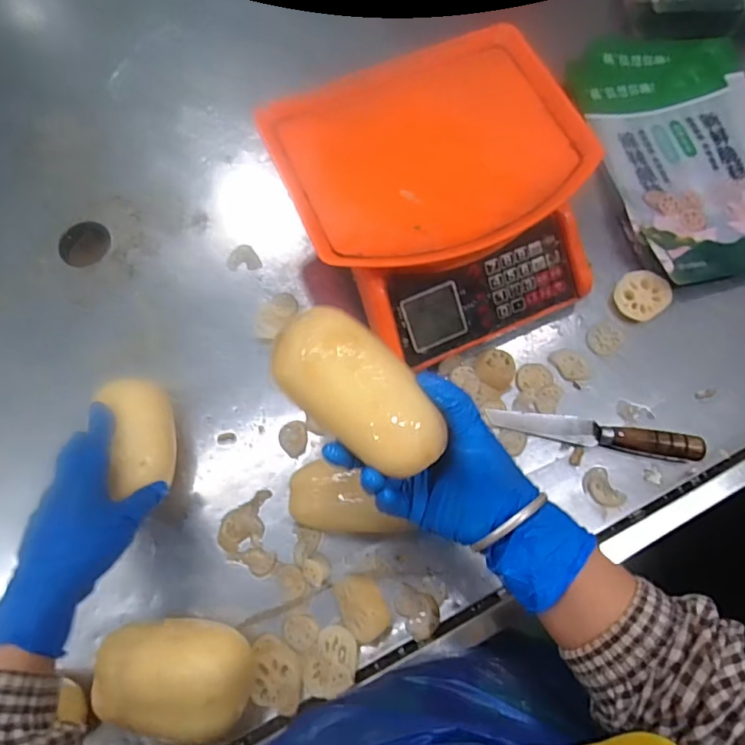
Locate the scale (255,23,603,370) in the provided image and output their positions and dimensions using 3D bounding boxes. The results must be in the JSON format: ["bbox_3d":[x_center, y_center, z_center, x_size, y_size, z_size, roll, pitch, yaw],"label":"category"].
[{"bbox_3d":[0.069,-0.172,0.523,0.288,0.115,0.287,-24,75,-8],"label":"scale"}]

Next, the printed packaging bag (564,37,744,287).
[{"bbox_3d":[0.377,-0.272,0.608,0.220,0.027,0.336,-13,74,-5],"label":"printed packaging bag"}]

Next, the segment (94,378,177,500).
[{"bbox_3d":[-0.211,0.055,0.467,0.048,0.053,0.099,-21,75,-7],"label":"segment"}]

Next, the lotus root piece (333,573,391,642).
[{"bbox_3d":[-0.008,0.203,0.446,0.036,0.036,0.053,-29,76,-9],"label":"lotus root piece"}]

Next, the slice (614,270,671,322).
[{"bbox_3d":[0.292,-0.084,0.555,0.056,0.006,0.053,-2,76,7],"label":"slice"}]

